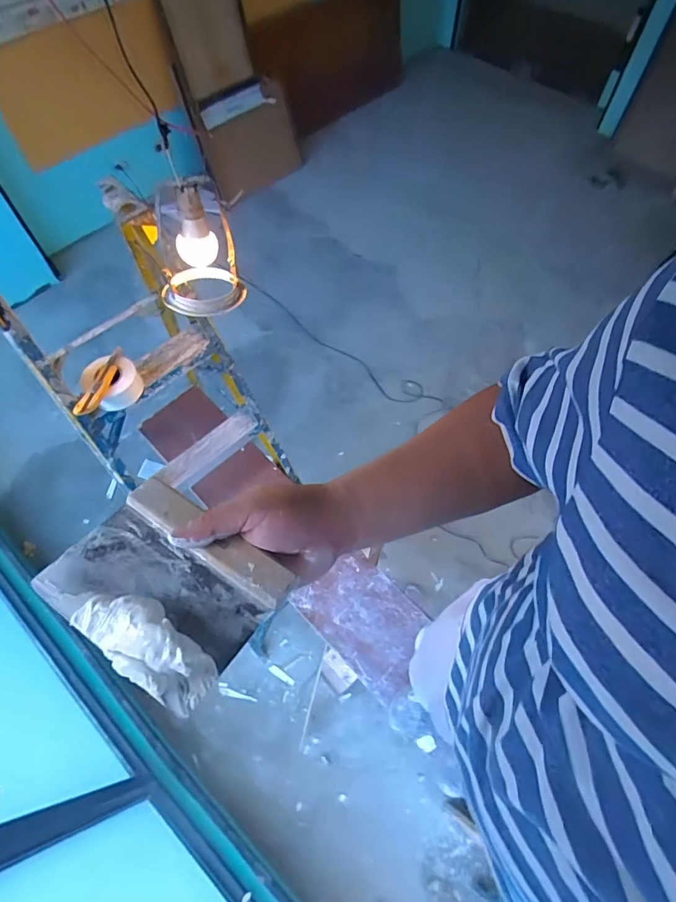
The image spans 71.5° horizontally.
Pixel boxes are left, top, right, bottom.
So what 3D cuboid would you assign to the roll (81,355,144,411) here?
[{"bbox_3d":[-0.487,-0.151,1.012,0.106,0.070,0.102,0,62,0],"label":"roll"}]

